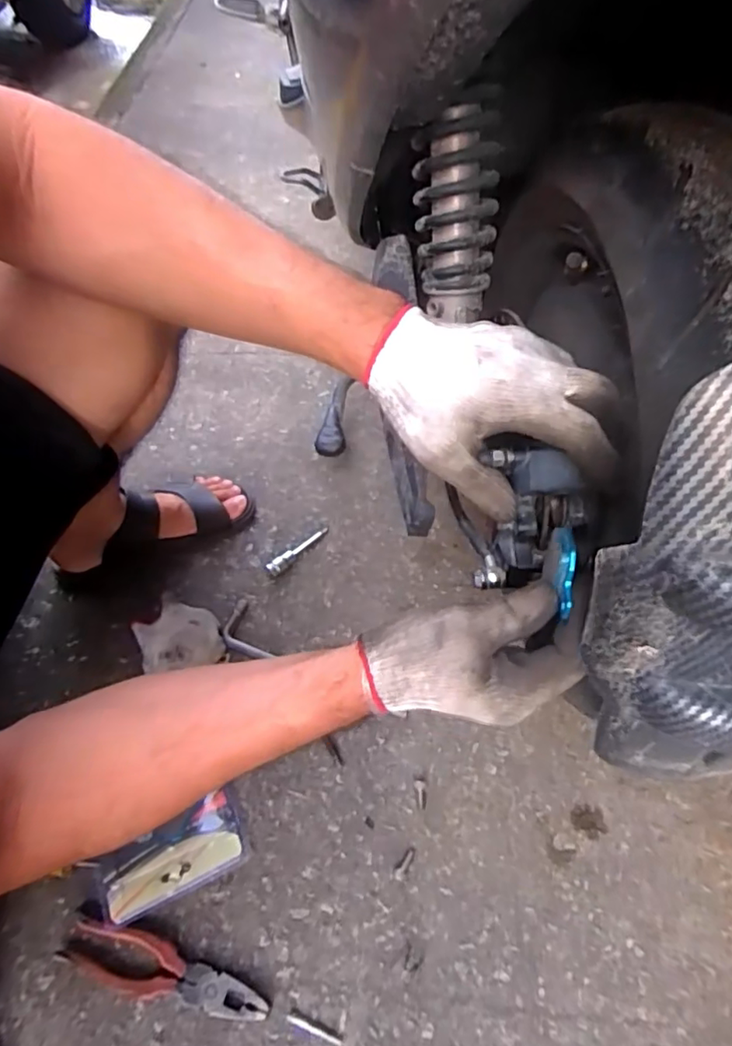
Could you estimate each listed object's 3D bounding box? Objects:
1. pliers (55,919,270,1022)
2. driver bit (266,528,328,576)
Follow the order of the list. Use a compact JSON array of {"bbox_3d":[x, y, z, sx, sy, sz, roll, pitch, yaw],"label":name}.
[{"bbox_3d":[-0.179,0.394,0.492,0.192,0.016,0.045,14,59,12],"label":"pliers"},{"bbox_3d":[-0.086,0.037,0.731,0.097,0.019,0.020,-33,34,-31],"label":"driver bit"}]

